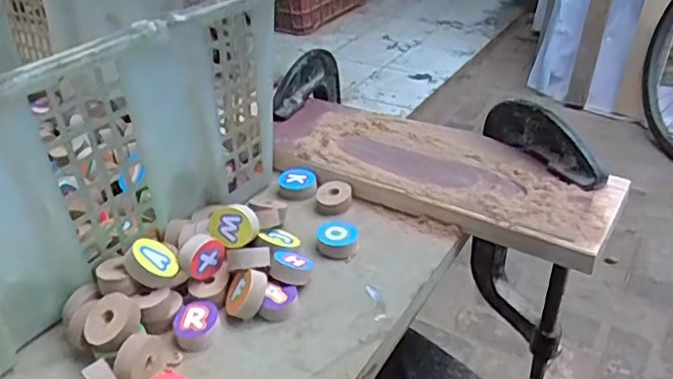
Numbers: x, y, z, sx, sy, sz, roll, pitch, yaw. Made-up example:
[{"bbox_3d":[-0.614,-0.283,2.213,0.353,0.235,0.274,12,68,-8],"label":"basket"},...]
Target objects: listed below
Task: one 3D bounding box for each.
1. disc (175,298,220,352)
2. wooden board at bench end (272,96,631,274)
[{"bbox_3d":[-0.086,0.084,0.355,0.026,0.013,0.030,-13,35,-12],"label":"disc"},{"bbox_3d":[0.069,-0.020,0.464,0.289,0.023,0.099,19,41,30],"label":"wooden board at bench end"}]

